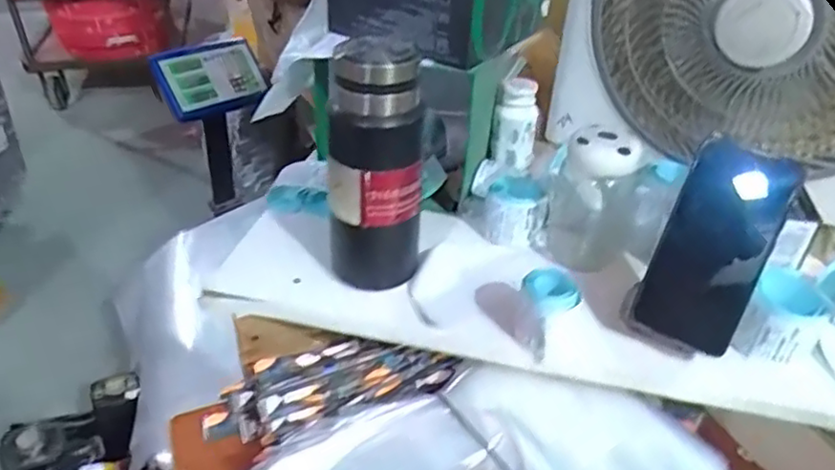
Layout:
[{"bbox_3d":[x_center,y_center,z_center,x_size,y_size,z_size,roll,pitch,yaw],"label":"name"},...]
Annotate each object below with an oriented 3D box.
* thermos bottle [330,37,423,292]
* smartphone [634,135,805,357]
[{"bbox_3d":[-0.034,-0.050,0.549,0.075,0.216,0.063,2,36,-2],"label":"thermos bottle"},{"bbox_3d":[0.235,0.014,0.512,0.074,0.167,0.013,23,14,17],"label":"smartphone"}]

